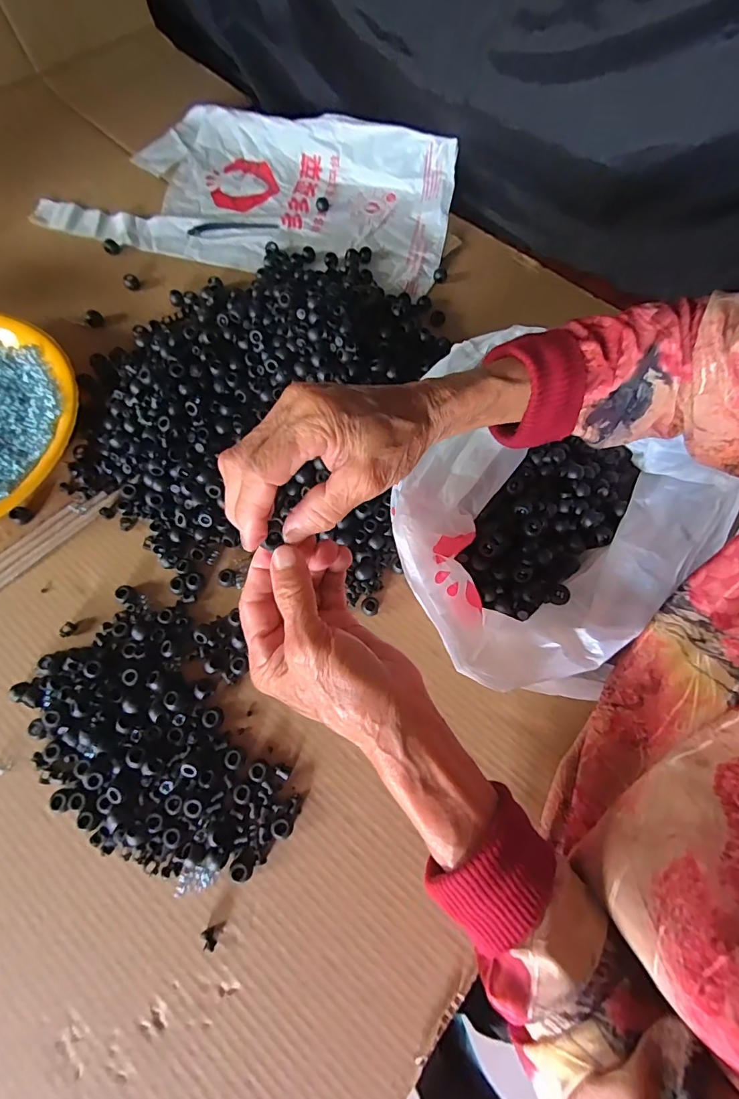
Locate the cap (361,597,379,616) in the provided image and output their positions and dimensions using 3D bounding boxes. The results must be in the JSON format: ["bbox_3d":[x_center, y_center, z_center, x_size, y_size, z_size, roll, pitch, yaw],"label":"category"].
[{"bbox_3d":[0.001,0.048,0.383,0.015,0.007,0.016,1,70,-3],"label":"cap"}]

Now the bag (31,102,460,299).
[{"bbox_3d":[-0.134,-0.439,0.542,0.465,0.048,0.241,14,70,2],"label":"bag"}]

